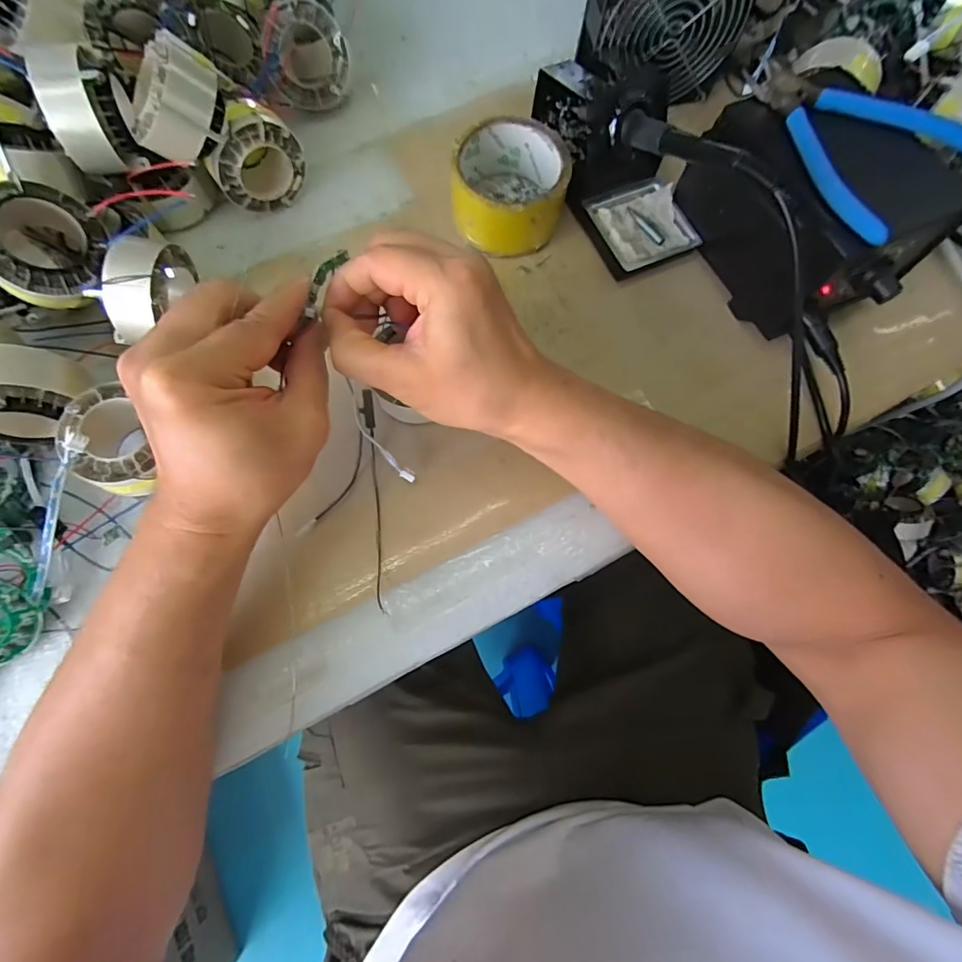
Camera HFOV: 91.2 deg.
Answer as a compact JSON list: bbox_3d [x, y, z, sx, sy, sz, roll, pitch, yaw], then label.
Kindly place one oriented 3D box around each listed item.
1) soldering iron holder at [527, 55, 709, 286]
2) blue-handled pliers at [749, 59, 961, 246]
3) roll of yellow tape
[{"bbox_3d":[0.104,-0.247,0.353,0.074,0.069,0.164,-21,76,-6],"label":"soldering iron holder"},{"bbox_3d":[0.225,-0.217,0.294,0.110,0.015,0.132,-39,78,-11],"label":"blue-handled pliers"},{"bbox_3d":[0.022,-0.221,0.358,0.081,0.046,0.084,0,74,-1],"label":"roll of yellow tape"}]

